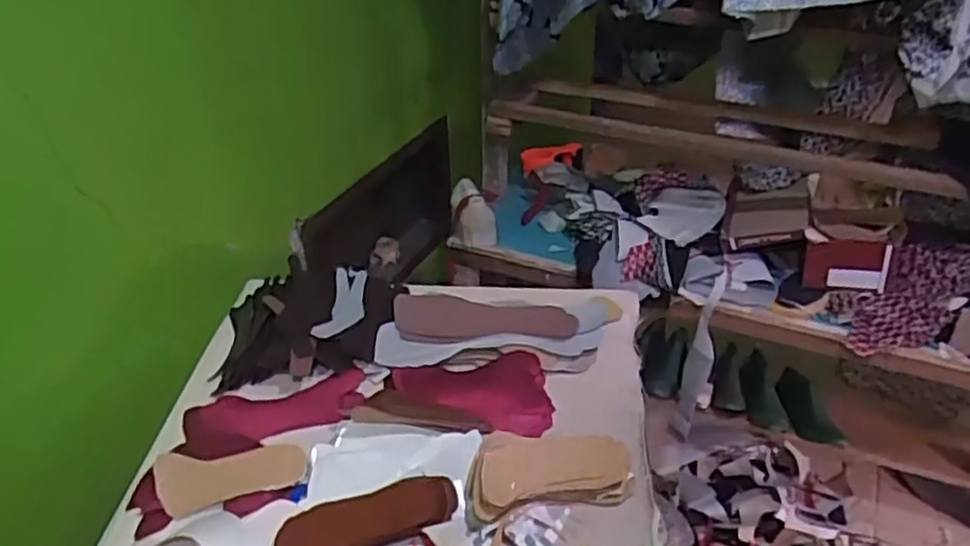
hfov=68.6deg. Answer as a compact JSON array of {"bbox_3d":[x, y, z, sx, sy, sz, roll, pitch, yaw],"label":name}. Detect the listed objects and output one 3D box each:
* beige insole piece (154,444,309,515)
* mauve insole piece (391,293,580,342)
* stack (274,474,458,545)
[{"bbox_3d":[-0.294,0.237,0.819,0.166,0.010,0.069,-4,57,-5],"label":"beige insole piece"},{"bbox_3d":[-0.001,0.067,1.017,0.258,0.014,0.097,5,40,4],"label":"mauve insole piece"},{"bbox_3d":[-0.127,0.270,0.759,0.198,0.040,0.078,-18,38,-22],"label":"stack"}]

